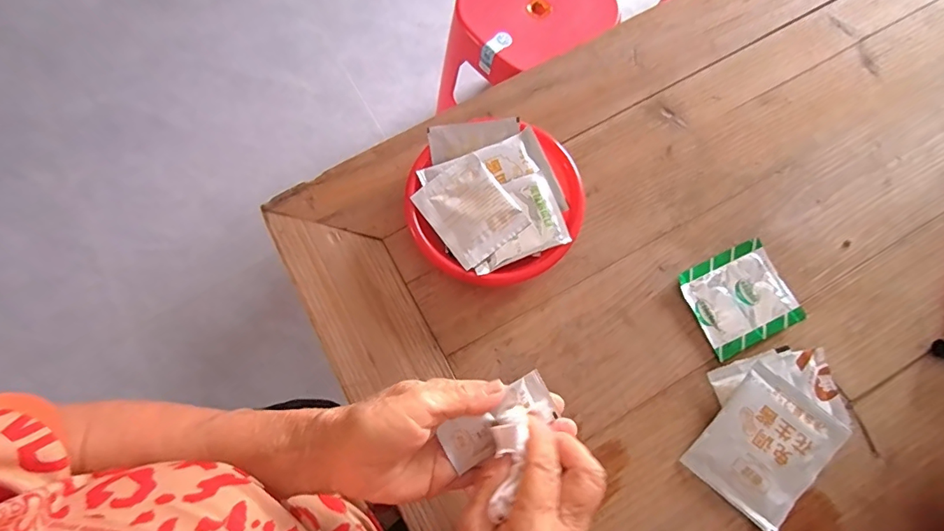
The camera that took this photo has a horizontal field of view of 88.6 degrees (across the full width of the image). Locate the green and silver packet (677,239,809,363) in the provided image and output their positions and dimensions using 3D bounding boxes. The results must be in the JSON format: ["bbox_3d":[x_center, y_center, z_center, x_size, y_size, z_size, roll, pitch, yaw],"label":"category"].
[{"bbox_3d":[0.214,0.026,0.387,0.077,0.007,0.074,-23,75,-5],"label":"green and silver packet"}]

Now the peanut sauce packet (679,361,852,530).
[{"bbox_3d":[0.214,0.133,0.353,0.078,0.017,0.094,39,78,11],"label":"peanut sauce packet"}]

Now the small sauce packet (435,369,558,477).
[{"bbox_3d":[0.018,0.102,0.312,0.075,0.007,0.033,-31,103,-5],"label":"small sauce packet"}]

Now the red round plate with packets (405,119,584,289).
[{"bbox_3d":[0.019,-0.053,0.401,0.137,0.029,0.135,0,74,1],"label":"red round plate with packets"}]

